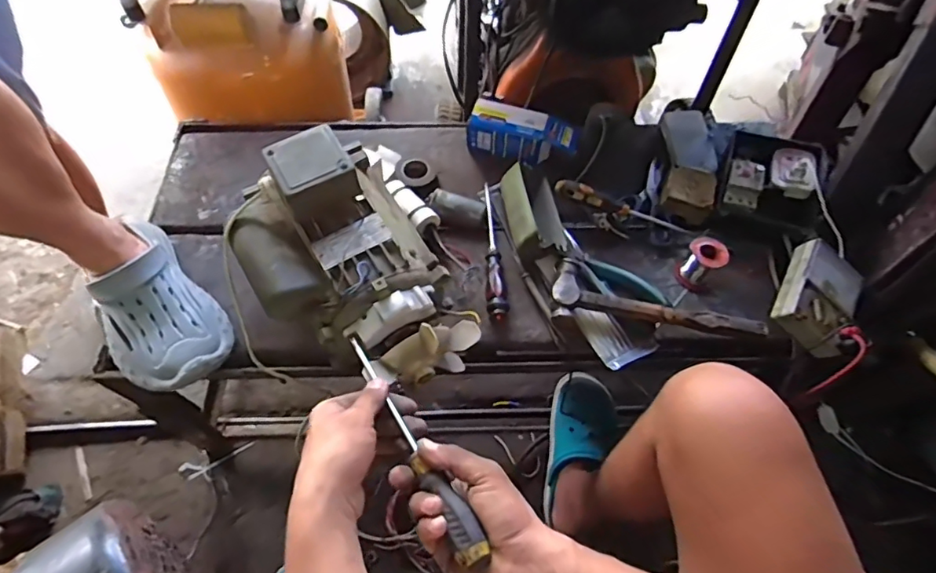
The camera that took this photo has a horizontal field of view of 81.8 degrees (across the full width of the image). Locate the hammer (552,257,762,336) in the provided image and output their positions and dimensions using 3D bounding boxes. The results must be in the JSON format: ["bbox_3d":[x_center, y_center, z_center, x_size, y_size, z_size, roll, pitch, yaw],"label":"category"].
[{"bbox_3d":[0.248,0.022,0.721,0.271,0.040,0.076,11,59,4],"label":"hammer"}]

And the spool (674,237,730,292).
[{"bbox_3d":[0.320,-0.029,0.749,0.050,0.067,0.050,1,58,-2],"label":"spool"}]

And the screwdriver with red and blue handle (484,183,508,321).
[{"bbox_3d":[0.033,-0.061,0.762,0.025,0.027,0.230,-1,59,-4],"label":"screwdriver with red and blue handle"}]

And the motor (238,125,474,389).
[{"bbox_3d":[-0.135,-0.026,0.597,0.190,0.150,0.276,-24,63,-17],"label":"motor"}]

